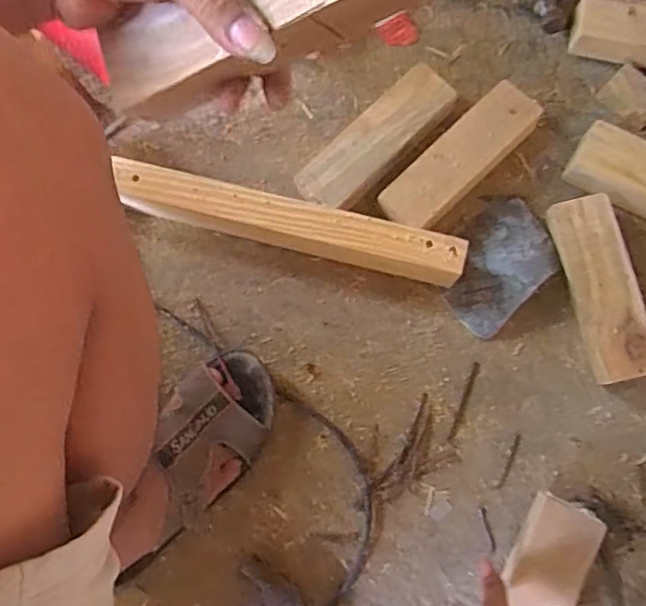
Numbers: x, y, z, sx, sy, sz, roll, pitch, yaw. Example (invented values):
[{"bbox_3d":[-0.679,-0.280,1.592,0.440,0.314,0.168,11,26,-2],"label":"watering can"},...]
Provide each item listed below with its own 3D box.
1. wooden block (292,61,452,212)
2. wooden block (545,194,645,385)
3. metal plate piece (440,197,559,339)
[{"bbox_3d":[0.057,-0.169,0.656,0.189,0.050,0.060,-44,82,-6],"label":"wooden block"},{"bbox_3d":[0.288,-0.020,0.628,0.068,0.034,0.181,-14,80,-1],"label":"wooden block"},{"bbox_3d":[0.182,-0.044,0.639,0.102,0.021,0.136,44,83,8],"label":"metal plate piece"}]

